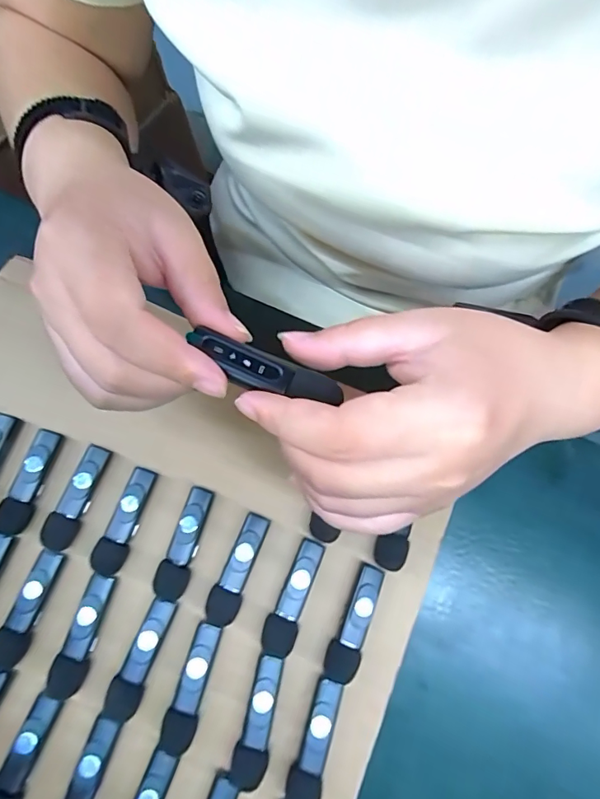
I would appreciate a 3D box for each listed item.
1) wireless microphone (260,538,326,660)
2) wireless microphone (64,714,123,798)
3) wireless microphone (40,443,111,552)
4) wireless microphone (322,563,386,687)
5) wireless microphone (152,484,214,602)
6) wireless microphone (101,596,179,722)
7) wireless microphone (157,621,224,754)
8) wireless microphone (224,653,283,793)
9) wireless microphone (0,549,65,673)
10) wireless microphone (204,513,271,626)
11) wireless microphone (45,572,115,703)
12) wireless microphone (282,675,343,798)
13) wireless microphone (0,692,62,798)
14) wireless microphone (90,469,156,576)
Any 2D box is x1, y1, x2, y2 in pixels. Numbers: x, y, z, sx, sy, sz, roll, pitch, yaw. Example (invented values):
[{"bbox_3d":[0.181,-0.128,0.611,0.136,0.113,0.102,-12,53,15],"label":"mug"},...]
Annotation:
[{"bbox_3d":[-0.005,0.116,0.273,0.019,0.016,0.065,20,80,5],"label":"wireless microphone"},{"bbox_3d":[-0.115,0.208,0.249,0.018,0.013,0.064,19,80,5],"label":"wireless microphone"},{"bbox_3d":[-0.138,0.059,0.283,0.017,0.009,0.065,19,80,5],"label":"wireless microphone"},{"bbox_3d":[0.031,0.130,0.270,0.018,0.014,0.064,19,80,5],"label":"wireless microphone"},{"bbox_3d":[-0.069,0.087,0.279,0.019,0.019,0.066,19,80,5],"label":"wireless microphone"},{"bbox_3d":[-0.091,0.148,0.265,0.018,0.016,0.065,21,81,5],"label":"wireless microphone"},{"bbox_3d":[-0.062,0.162,0.261,0.017,0.018,0.066,14,80,4],"label":"wireless microphone"},{"bbox_3d":[-0.023,0.178,0.257,0.019,0.016,0.064,16,80,4],"label":"wireless microphone"},{"bbox_3d":[-0.158,0.123,0.268,0.017,0.012,0.067,22,81,5],"label":"wireless microphone"},{"bbox_3d":[-0.038,0.101,0.277,0.018,0.017,0.065,19,80,5],"label":"wireless microphone"},{"bbox_3d":[-0.125,0.137,0.267,0.018,0.015,0.066,18,80,5],"label":"wireless microphone"},{"bbox_3d":[0.008,0.190,0.253,0.018,0.013,0.066,19,80,5],"label":"wireless microphone"},{"bbox_3d":[-0.152,0.198,0.251,0.017,0.014,0.065,19,80,5],"label":"wireless microphone"},{"bbox_3d":[-0.106,0.075,0.282,0.018,0.015,0.065,21,81,5],"label":"wireless microphone"}]

